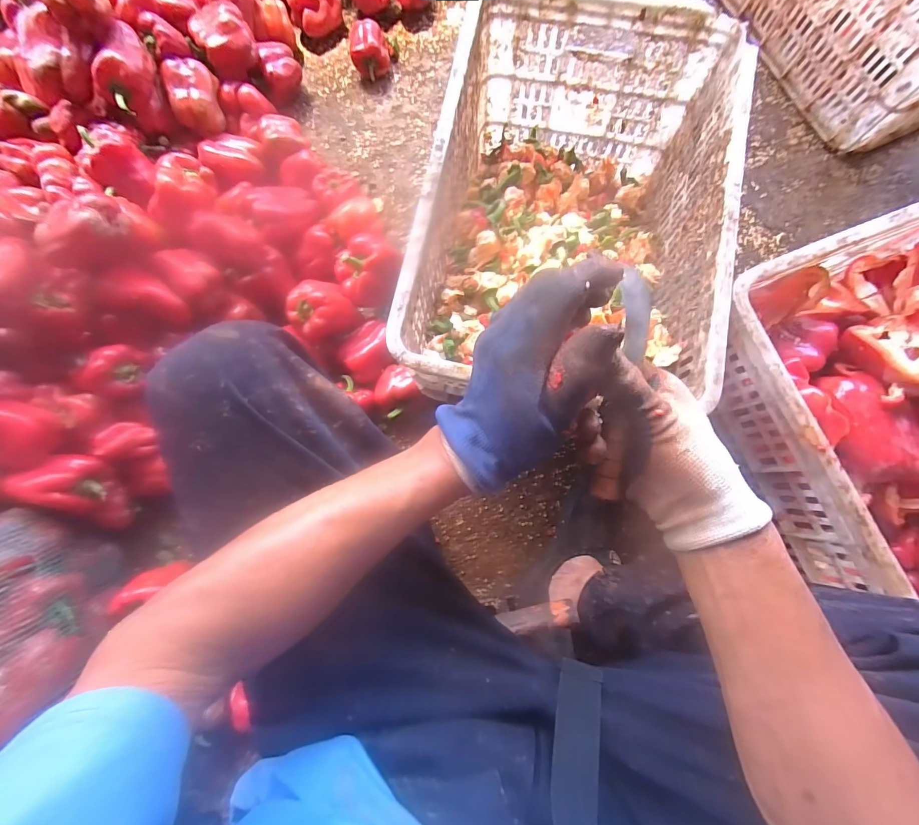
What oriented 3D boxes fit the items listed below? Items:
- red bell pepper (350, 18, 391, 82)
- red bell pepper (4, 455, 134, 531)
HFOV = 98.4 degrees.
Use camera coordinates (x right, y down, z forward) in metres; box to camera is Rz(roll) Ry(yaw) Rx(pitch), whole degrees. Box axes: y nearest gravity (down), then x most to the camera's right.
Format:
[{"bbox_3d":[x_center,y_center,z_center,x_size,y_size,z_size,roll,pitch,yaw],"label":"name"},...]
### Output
[{"bbox_3d":[-0.190,-0.766,0.835,0.080,0.070,0.106,-9,80,-1],"label":"red bell pepper"},{"bbox_3d":[-0.673,0.142,0.683,0.130,0.126,0.125,-2,80,1],"label":"red bell pepper"}]

